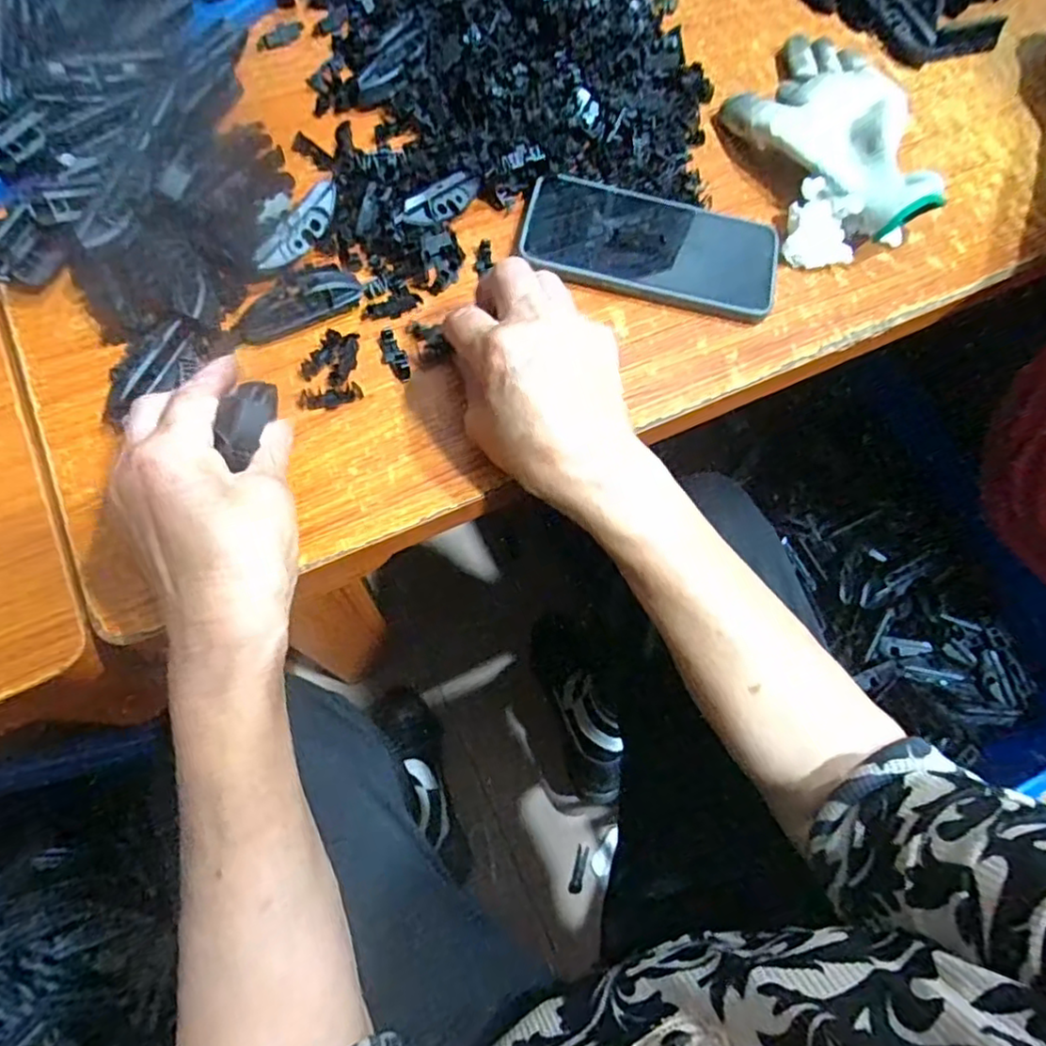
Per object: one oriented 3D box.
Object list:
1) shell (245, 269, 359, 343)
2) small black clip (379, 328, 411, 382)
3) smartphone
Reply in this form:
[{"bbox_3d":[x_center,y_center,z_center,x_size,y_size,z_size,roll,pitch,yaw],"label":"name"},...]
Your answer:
[{"bbox_3d":[-0.132,-0.129,0.378,0.071,0.016,0.022,-28,73,-12],"label":"shell"},{"bbox_3d":[-0.077,-0.101,0.379,0.013,0.005,0.036,-26,72,-11],"label":"small black clip"},{"bbox_3d":[0.083,-0.181,0.412,0.161,0.017,0.077,12,69,3],"label":"smartphone"}]

